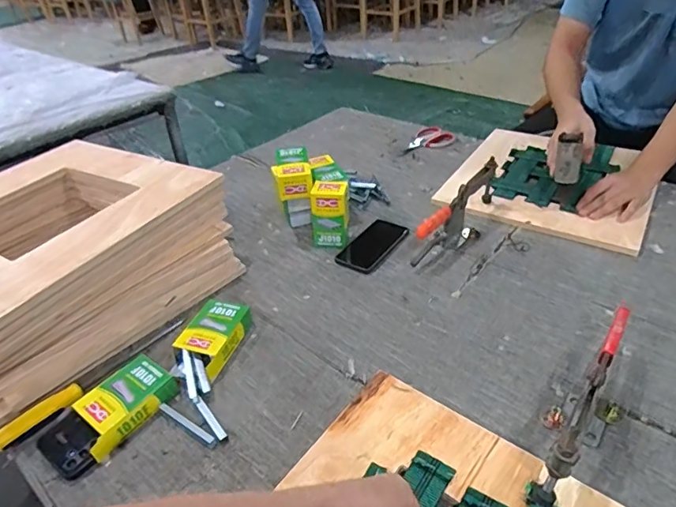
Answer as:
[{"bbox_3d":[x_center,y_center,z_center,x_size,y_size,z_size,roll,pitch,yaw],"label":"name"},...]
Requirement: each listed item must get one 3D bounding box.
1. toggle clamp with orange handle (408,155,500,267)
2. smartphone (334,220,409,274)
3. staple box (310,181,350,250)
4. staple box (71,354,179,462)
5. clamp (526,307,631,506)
[{"bbox_3d":[0.241,-0.080,0.940,0.057,0.103,0.279,24,45,35],"label":"toggle clamp with orange handle"},{"bbox_3d":[0.069,-0.019,0.955,0.084,0.005,0.169,20,42,30],"label":"smartphone"},{"bbox_3d":[-0.016,-0.072,0.948,0.071,0.117,0.051,-1,36,5],"label":"staple box"},{"bbox_3d":[-0.293,0.201,0.669,0.090,0.032,0.132,20,43,31],"label":"staple box"},{"bbox_3d":[0.295,0.170,0.577,0.058,0.111,0.293,21,43,32],"label":"clamp"}]

